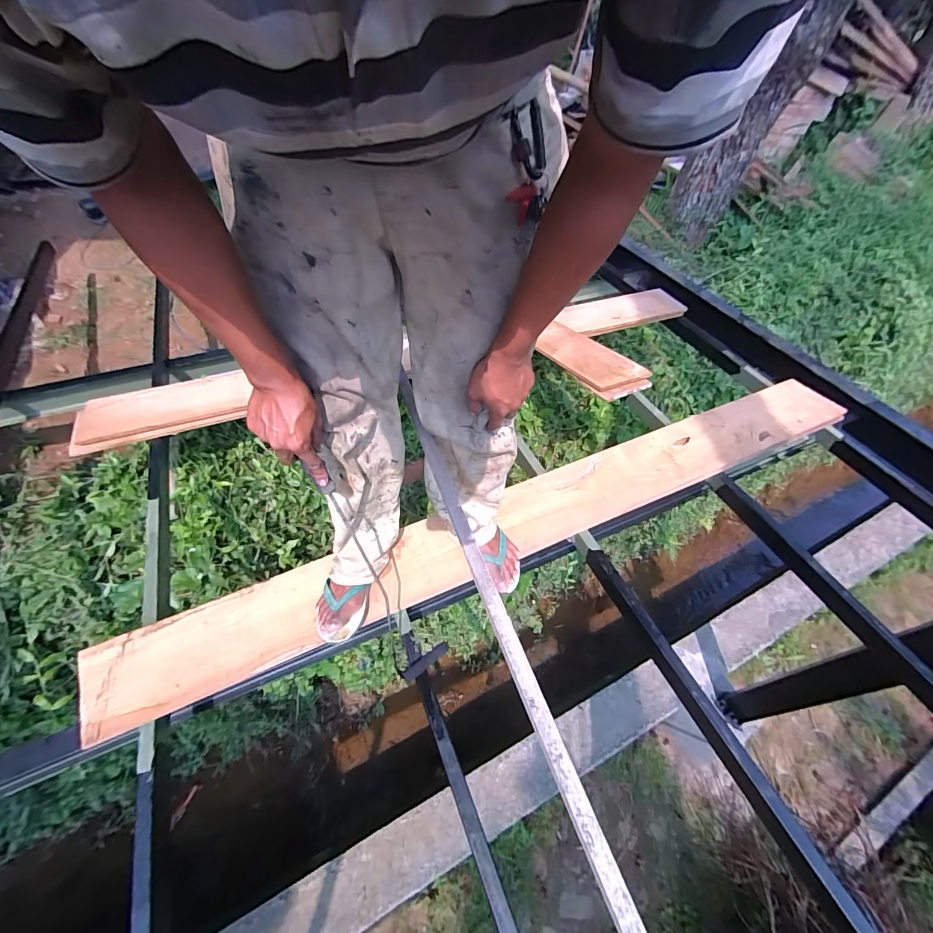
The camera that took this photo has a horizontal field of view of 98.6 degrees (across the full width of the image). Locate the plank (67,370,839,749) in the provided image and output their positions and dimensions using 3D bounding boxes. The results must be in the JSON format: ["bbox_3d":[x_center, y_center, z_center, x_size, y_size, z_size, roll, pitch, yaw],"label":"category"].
[{"bbox_3d":[0.227,0.104,1.071,2.081,0.048,0.217,-20,57,-18],"label":"plank"}]

